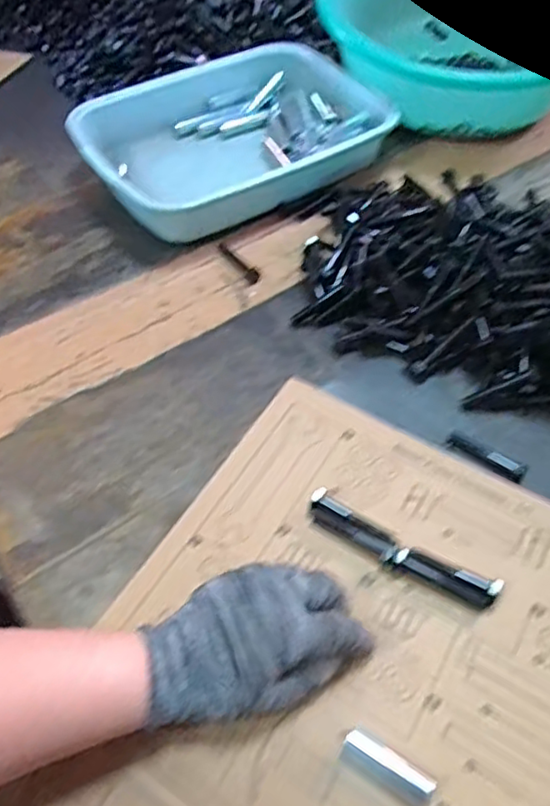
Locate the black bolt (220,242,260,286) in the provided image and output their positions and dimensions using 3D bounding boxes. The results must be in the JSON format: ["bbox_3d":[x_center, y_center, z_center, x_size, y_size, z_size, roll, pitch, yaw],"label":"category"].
[{"bbox_3d":[-0.034,-0.138,0.604,0.013,0.008,0.064,-27,57,-16],"label":"black bolt"}]

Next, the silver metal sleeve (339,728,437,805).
[{"bbox_3d":[0.060,0.197,0.334,0.050,0.015,0.017,26,60,21],"label":"silver metal sleeve"}]

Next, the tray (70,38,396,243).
[{"bbox_3d":[-0.042,-0.290,0.675,0.308,0.066,0.216,-30,58,-18],"label":"tray"}]

